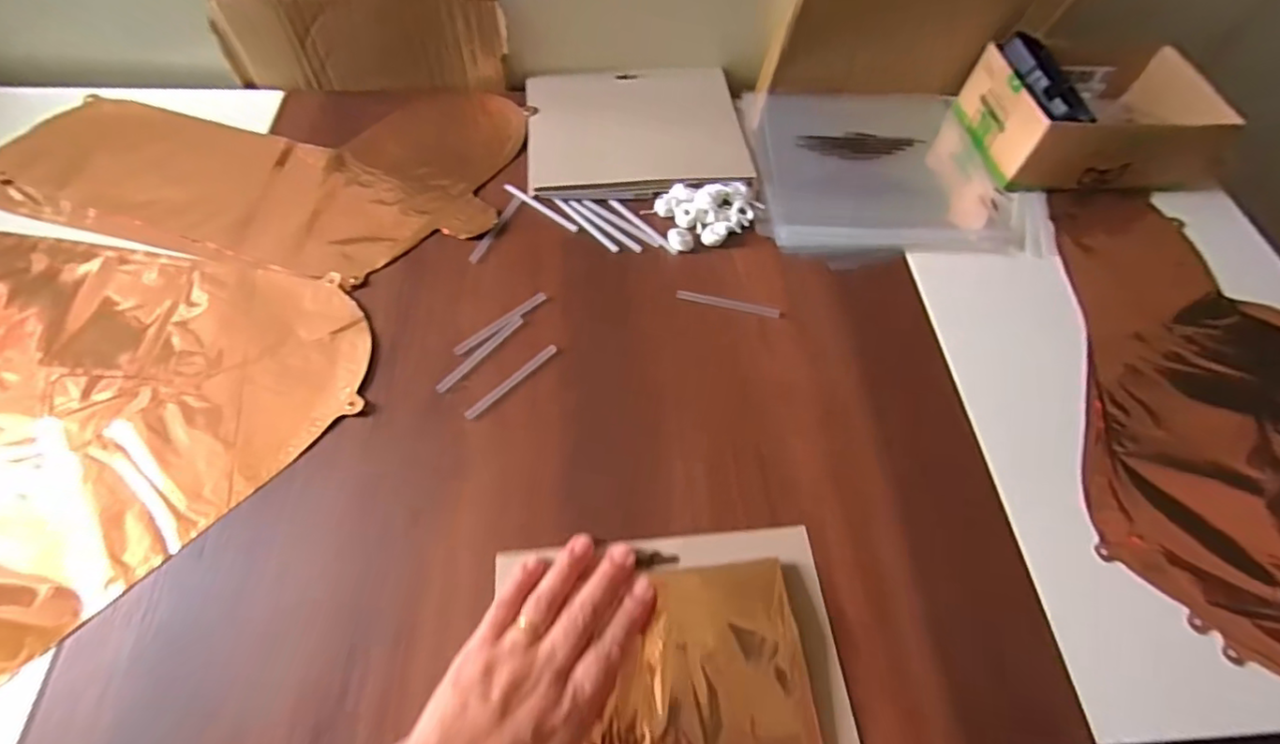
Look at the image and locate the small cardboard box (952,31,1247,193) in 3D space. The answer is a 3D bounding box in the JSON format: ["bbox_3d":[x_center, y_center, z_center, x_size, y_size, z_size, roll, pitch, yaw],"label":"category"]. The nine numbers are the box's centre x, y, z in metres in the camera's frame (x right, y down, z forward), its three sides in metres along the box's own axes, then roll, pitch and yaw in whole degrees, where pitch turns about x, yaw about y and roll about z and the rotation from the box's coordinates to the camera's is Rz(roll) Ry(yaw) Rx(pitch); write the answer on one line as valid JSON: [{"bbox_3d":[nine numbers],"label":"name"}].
[{"bbox_3d":[0.420,-0.242,0.534,0.189,0.082,0.128,-2,60,-4],"label":"small cardboard box"}]

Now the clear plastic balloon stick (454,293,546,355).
[{"bbox_3d":[-0.105,-0.038,0.431,0.080,0.004,0.008,-37,68,-22],"label":"clear plastic balloon stick"}]

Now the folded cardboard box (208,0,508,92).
[{"bbox_3d":[-0.252,-0.307,0.510,0.252,0.115,0.031,-3,60,-5],"label":"folded cardboard box"}]

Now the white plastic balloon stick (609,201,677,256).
[{"bbox_3d":[0.002,-0.125,0.490,0.008,0.004,0.081,-38,68,-22],"label":"white plastic balloon stick"}]

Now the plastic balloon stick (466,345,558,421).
[{"bbox_3d":[-0.092,0.006,0.409,0.008,0.004,0.080,39,65,19],"label":"plastic balloon stick"}]

